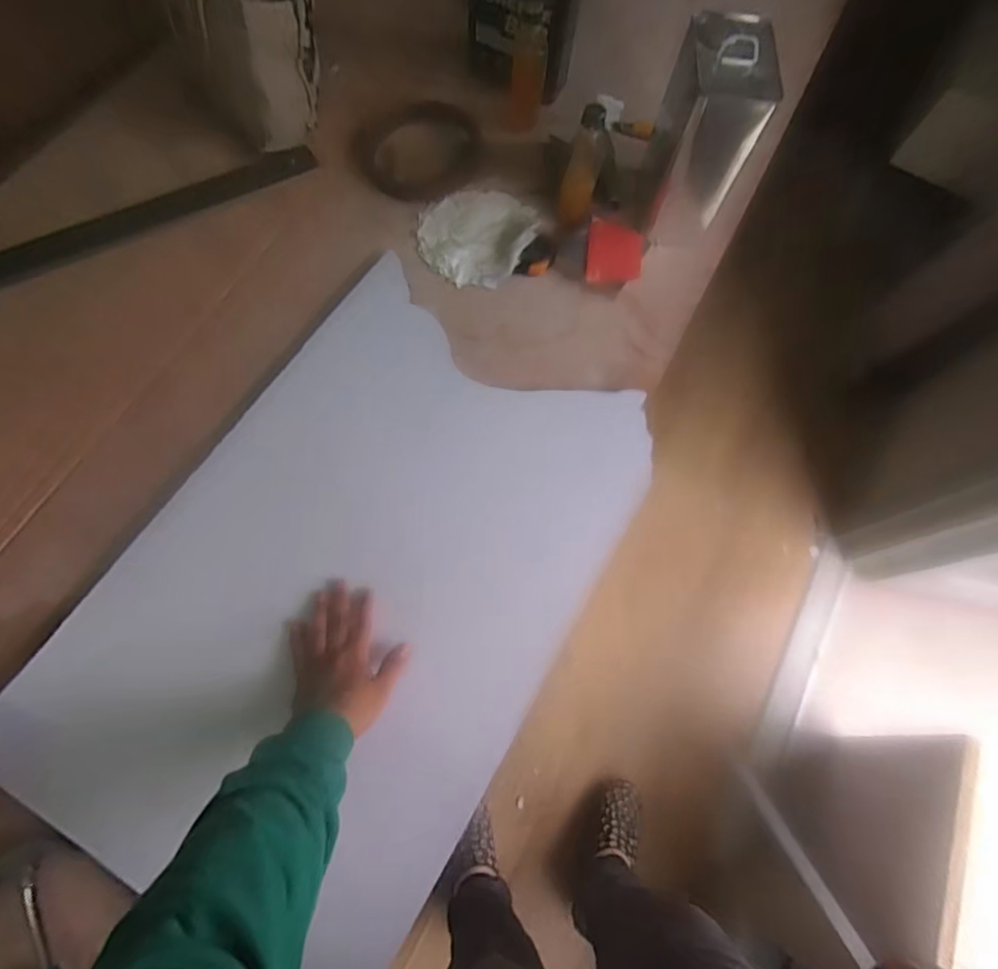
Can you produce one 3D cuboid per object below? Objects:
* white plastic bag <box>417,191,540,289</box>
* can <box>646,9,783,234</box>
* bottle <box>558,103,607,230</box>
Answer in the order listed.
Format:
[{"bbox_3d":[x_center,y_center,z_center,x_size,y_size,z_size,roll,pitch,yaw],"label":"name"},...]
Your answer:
[{"bbox_3d":[-0.035,-0.389,0.860,0.170,0.037,0.176,39,72,10],"label":"white plastic bag"},{"bbox_3d":[0.292,-0.491,0.793,0.108,0.220,0.161,6,70,-2],"label":"can"},{"bbox_3d":[0.119,-0.444,0.797,0.049,0.158,0.037,21,52,7],"label":"bottle"}]

